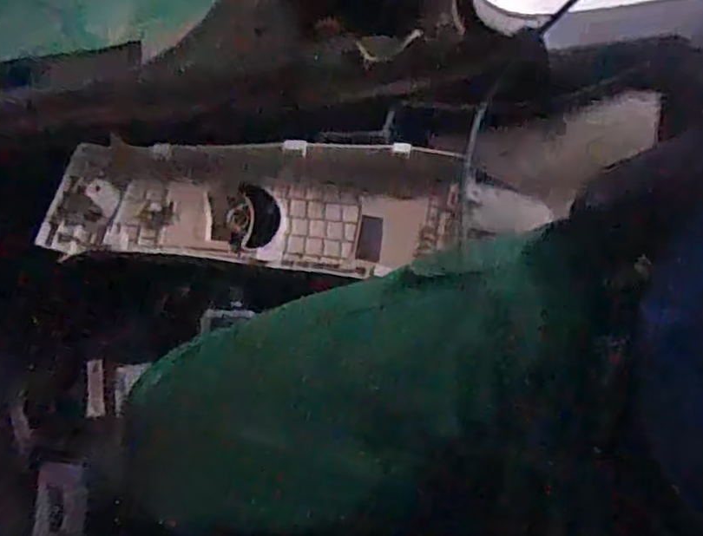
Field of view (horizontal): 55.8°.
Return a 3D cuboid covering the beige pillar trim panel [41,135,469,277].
[{"bbox_3d":[-0.091,-0.060,0.745,0.451,0.082,0.155,0,73,0],"label":"beige pillar trim panel"}]

